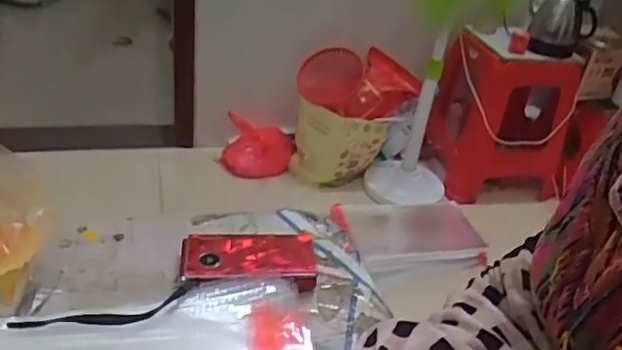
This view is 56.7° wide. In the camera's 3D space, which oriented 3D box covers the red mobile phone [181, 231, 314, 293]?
[{"bbox_3d":[-0.049,0.069,0.455,0.103,0.024,0.057,1,32,-9],"label":"red mobile phone"}]

